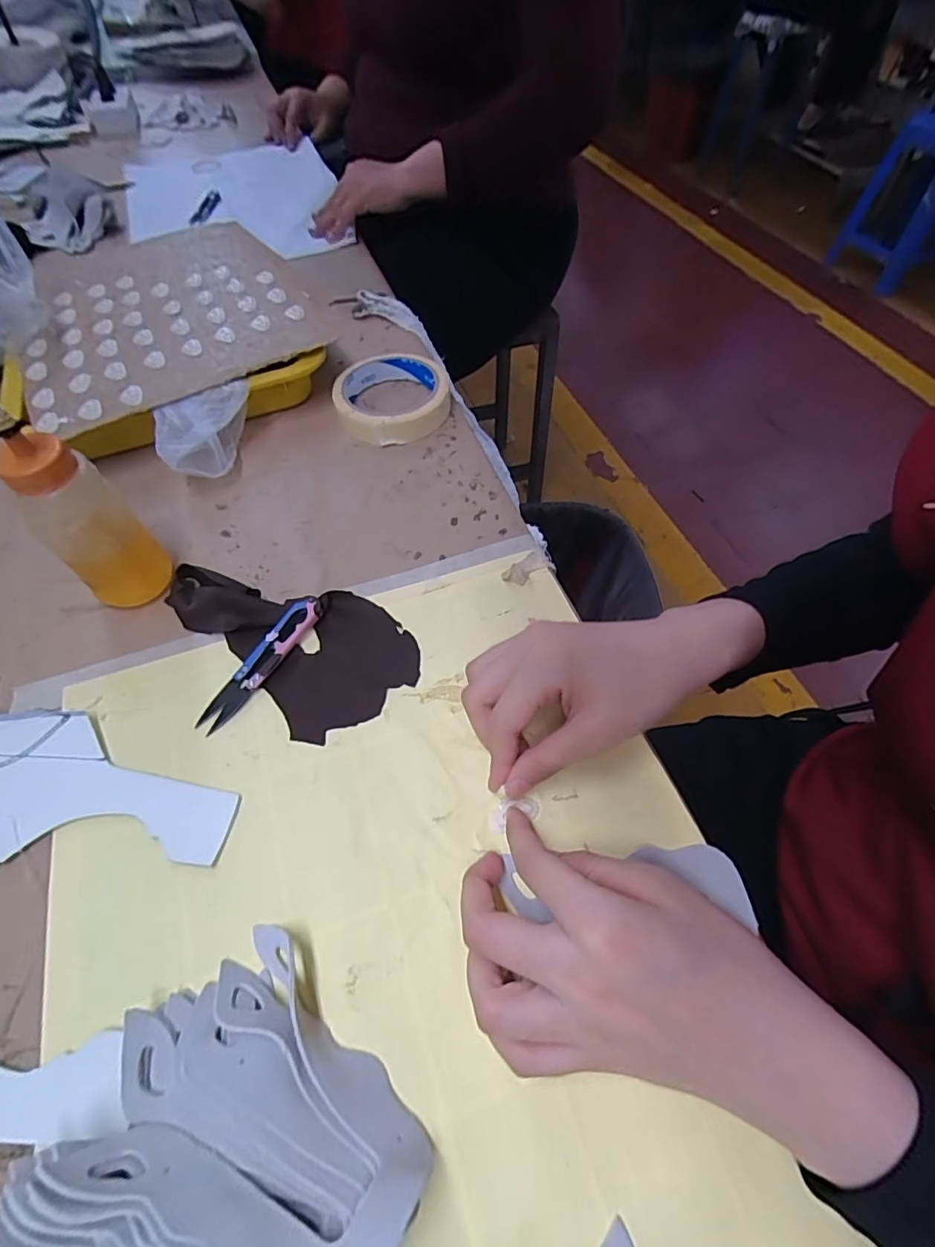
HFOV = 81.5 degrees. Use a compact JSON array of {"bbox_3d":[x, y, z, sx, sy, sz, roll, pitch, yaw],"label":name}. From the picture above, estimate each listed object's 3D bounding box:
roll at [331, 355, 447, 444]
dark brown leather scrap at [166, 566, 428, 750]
[{"bbox_3d":[-0.064,-0.194,0.466,0.095,0.028,0.092,0,57,0],"label":"roll"},{"bbox_3d":[-0.110,0.000,0.343,0.159,0.014,0.090,38,65,22],"label":"dark brown leather scrap"}]

